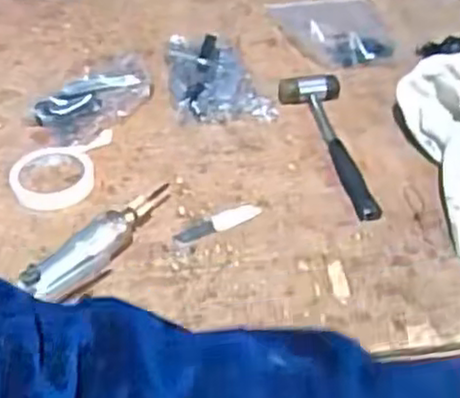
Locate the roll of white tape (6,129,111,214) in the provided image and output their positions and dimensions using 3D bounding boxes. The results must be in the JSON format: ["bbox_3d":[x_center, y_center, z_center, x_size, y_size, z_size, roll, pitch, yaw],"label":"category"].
[{"bbox_3d":[-0.211,-0.046,0.876,0.096,0.021,0.151,4,40,4],"label":"roll of white tape"}]

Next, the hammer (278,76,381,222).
[{"bbox_3d":[0.121,-0.073,0.902,0.080,0.030,0.276,-3,40,-4],"label":"hammer"}]

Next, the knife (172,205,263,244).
[{"bbox_3d":[-0.013,0.027,0.812,0.108,0.004,0.029,-19,44,-21],"label":"knife"}]

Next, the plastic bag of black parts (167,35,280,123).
[{"bbox_3d":[-0.022,-0.176,1.018,0.133,0.034,0.192,-8,41,-10],"label":"plastic bag of black parts"}]

